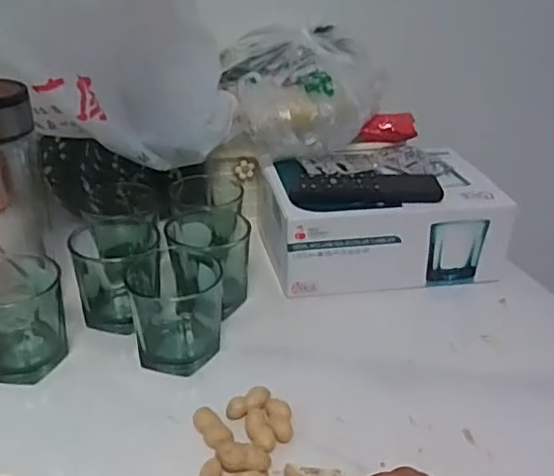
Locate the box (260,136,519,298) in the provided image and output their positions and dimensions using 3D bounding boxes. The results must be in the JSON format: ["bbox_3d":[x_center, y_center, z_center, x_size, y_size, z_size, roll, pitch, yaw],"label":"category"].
[{"bbox_3d":[0.101,-0.031,0.645,0.237,0.095,0.148,-4,30,-11],"label":"box"}]

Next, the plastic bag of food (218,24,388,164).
[{"bbox_3d":[0.032,-0.171,0.691,0.168,0.091,0.164,-7,30,-16],"label":"plastic bag of food"}]

